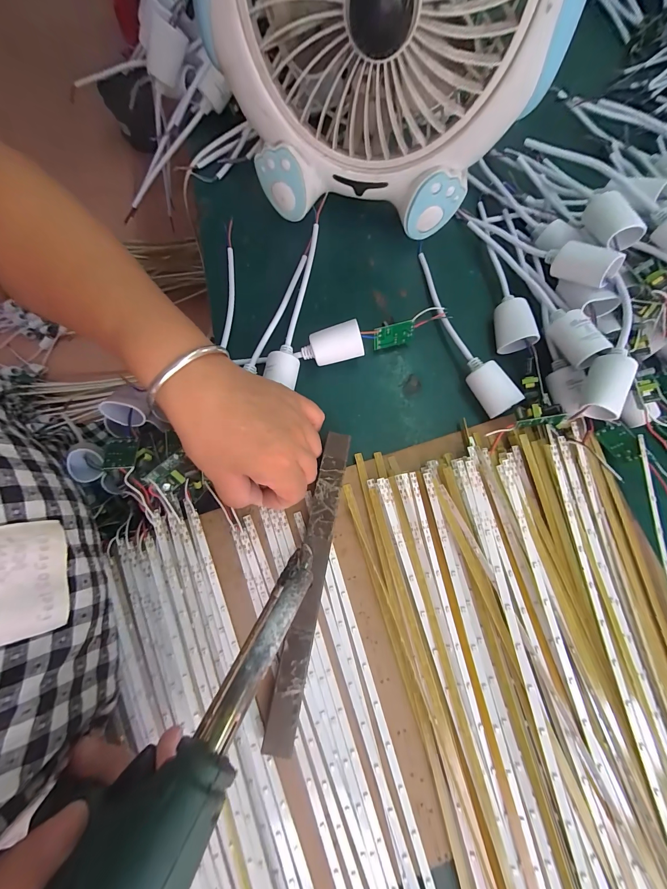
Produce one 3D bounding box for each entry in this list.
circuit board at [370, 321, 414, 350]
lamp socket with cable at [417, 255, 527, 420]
[{"bbox_3d":[0.055,-0.099,0.287,0.039,0.021,0.004,-15,44,-8],"label":"circuit board"},{"bbox_3d":[0.113,-0.108,0.290,0.028,0.026,0.178,-21,77,-6],"label":"lamp socket with cable"}]

